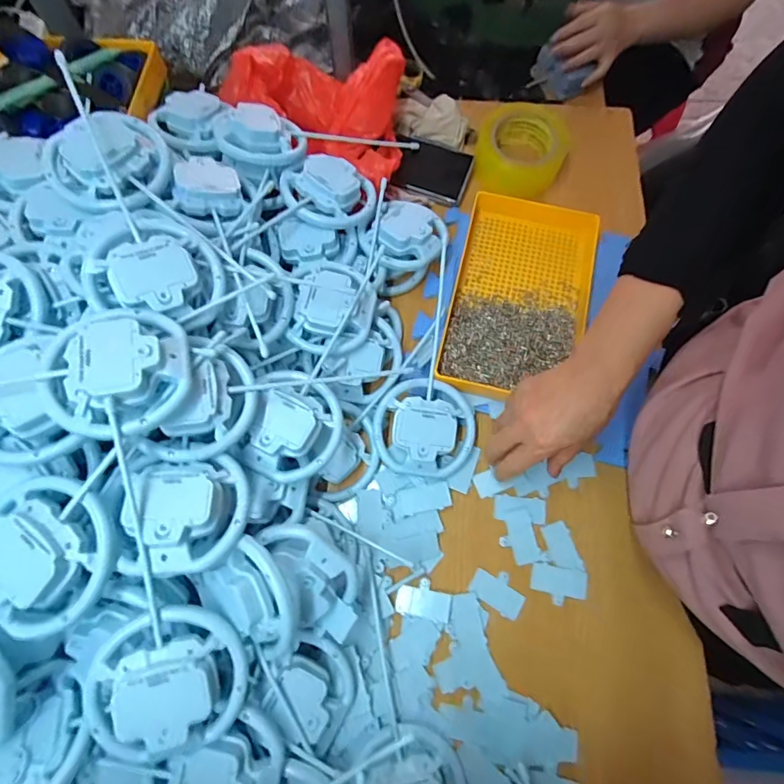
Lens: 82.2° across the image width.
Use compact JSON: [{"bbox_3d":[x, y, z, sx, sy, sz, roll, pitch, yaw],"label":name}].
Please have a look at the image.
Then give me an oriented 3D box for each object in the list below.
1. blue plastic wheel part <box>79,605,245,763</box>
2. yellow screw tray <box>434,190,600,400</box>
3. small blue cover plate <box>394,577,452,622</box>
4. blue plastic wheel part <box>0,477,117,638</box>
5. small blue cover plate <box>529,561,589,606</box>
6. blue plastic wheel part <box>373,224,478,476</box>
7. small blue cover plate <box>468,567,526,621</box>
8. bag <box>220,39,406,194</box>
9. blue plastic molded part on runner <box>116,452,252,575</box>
[{"bbox_3d":[-0.157,0.203,0.313,0.107,0.035,0.098,0,83,-10],"label":"blue plastic wheel part"},{"bbox_3d":[0.144,-0.104,0.502,0.149,0.034,0.241,14,72,4],"label":"yellow screw tray"},{"bbox_3d":[0.032,0.197,0.428,0.052,0.006,0.034,9,71,2],"label":"small blue cover plate"},{"bbox_3d":[-0.242,0.109,0.303,0.091,0.026,0.098,-24,73,-9],"label":"blue plastic wheel part"},{"bbox_3d":[0.161,0.186,0.433,0.051,0.004,0.034,12,71,3],"label":"small blue cover plate"},{"bbox_3d":[0.056,-0.050,0.486,0.099,0.034,0.277,14,72,4],"label":"blue plastic wheel part"},{"bbox_3d":[0.103,0.192,0.433,0.052,0.004,0.033,36,74,11],"label":"small blue cover plate"},{"bbox_3d":[-0.088,-0.347,0.542,0.237,0.082,0.146,26,73,8],"label":"bag"},{"bbox_3d":[-0.158,0.090,0.336,0.093,0.034,0.086,-4,71,-2],"label":"blue plastic molded part on runner"}]

